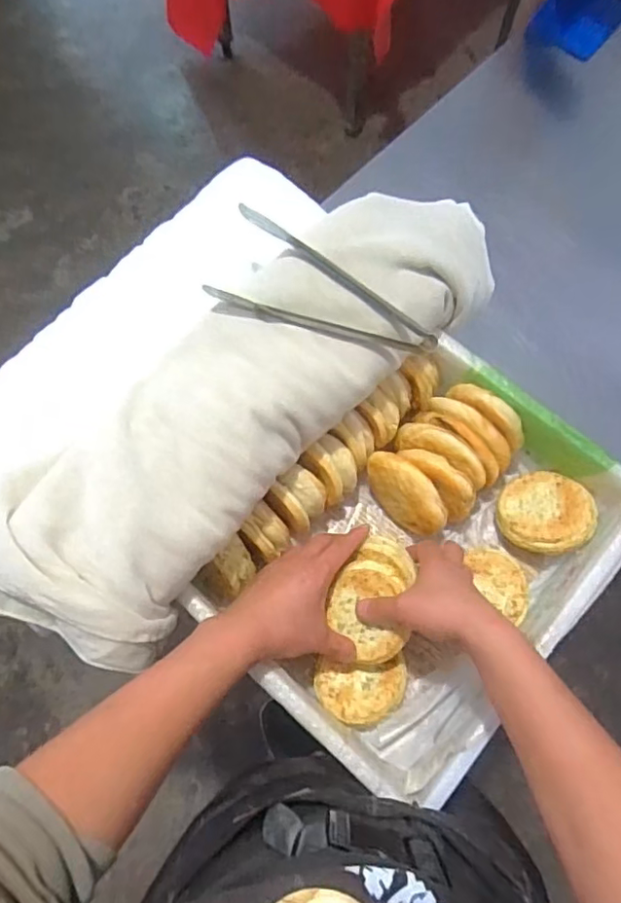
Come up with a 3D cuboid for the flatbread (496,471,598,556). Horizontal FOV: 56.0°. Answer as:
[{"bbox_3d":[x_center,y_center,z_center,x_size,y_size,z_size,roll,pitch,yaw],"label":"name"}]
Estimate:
[{"bbox_3d":[0.265,0.067,0.659,0.101,0.017,0.090,3,65,28],"label":"flatbread"}]

